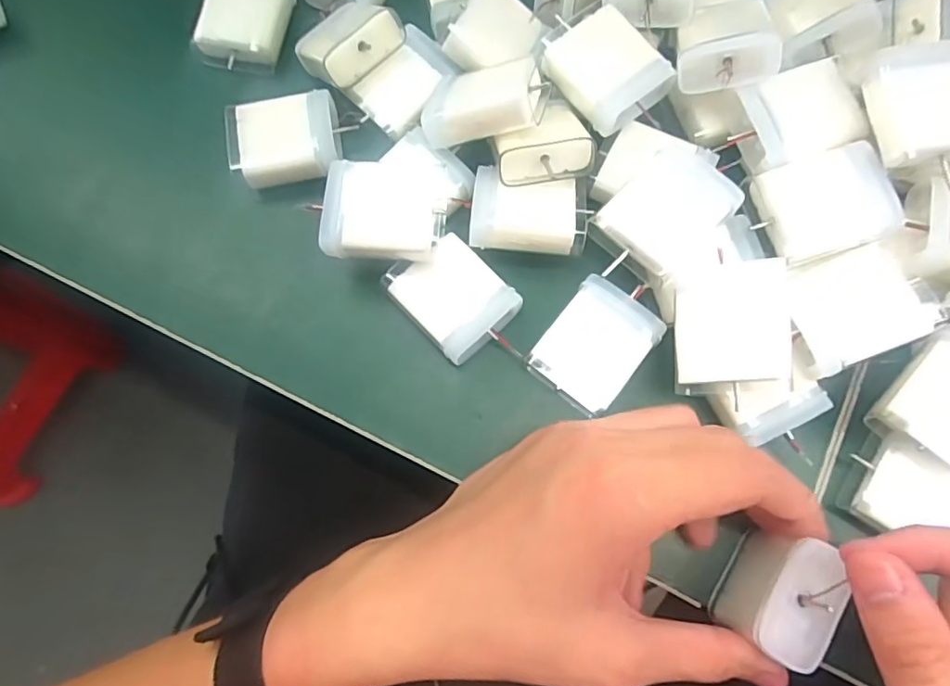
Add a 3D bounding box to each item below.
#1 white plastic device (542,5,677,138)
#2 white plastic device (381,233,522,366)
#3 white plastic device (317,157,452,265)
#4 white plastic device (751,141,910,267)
[{"bbox_3d":[0.059,-0.124,0.260,0.040,0.015,0.050,-38,77,-9],"label":"white plastic device"},{"bbox_3d":[-0.011,-0.021,0.258,0.041,0.014,0.052,-41,78,-9],"label":"white plastic device"},{"bbox_3d":[-0.039,-0.058,0.252,0.050,0.020,0.043,3,75,2],"label":"white plastic device"},{"bbox_3d":[0.148,-0.059,0.241,0.047,0.016,0.042,-18,75,-4],"label":"white plastic device"}]

